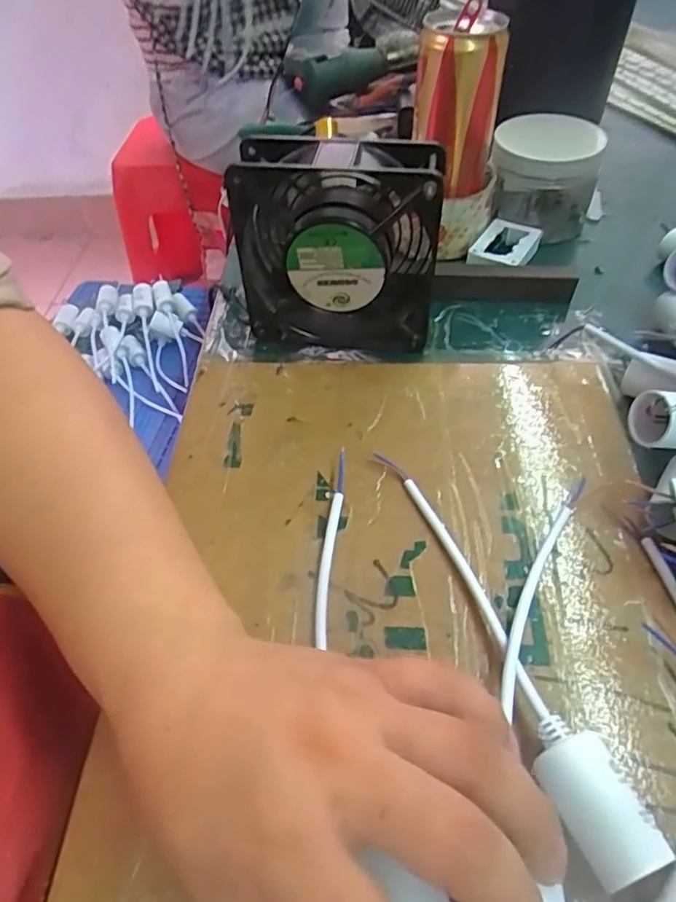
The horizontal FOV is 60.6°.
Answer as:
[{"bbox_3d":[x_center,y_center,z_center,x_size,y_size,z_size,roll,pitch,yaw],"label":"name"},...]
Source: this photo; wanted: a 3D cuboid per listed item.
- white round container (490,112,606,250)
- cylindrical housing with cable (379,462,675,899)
[{"bbox_3d":[0.162,-0.217,0.466,0.082,0.077,0.082,-2,50,2],"label":"white round container"},{"bbox_3d":[0.061,0.073,0.253,0.026,0.027,0.199,-19,52,-12],"label":"cylindrical housing with cable"}]

